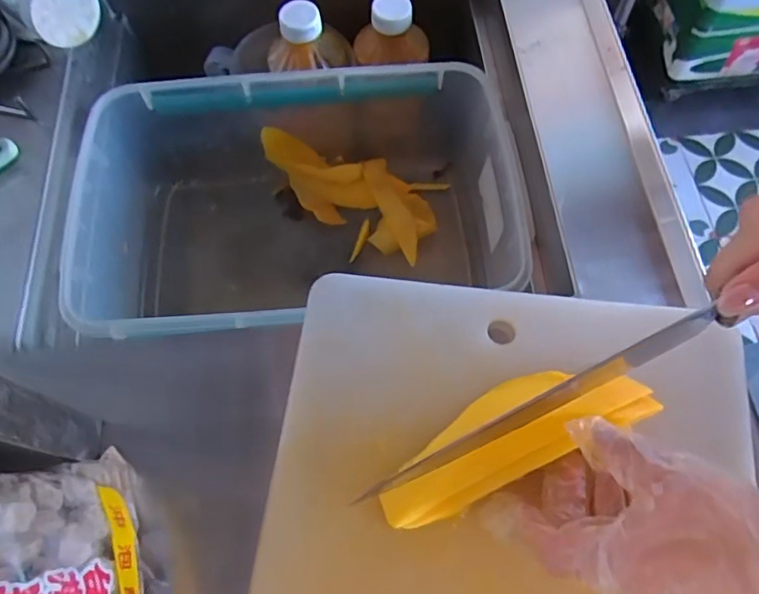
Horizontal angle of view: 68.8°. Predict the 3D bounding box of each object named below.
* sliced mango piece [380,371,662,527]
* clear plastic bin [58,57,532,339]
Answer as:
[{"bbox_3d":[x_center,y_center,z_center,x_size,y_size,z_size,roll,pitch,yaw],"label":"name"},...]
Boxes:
[{"bbox_3d":[0.078,0.079,0.330,0.169,0.024,0.054,-26,67,-7],"label":"sliced mango piece"},{"bbox_3d":[-0.070,-0.070,0.527,0.374,0.153,0.256,-7,66,-1],"label":"clear plastic bin"}]

